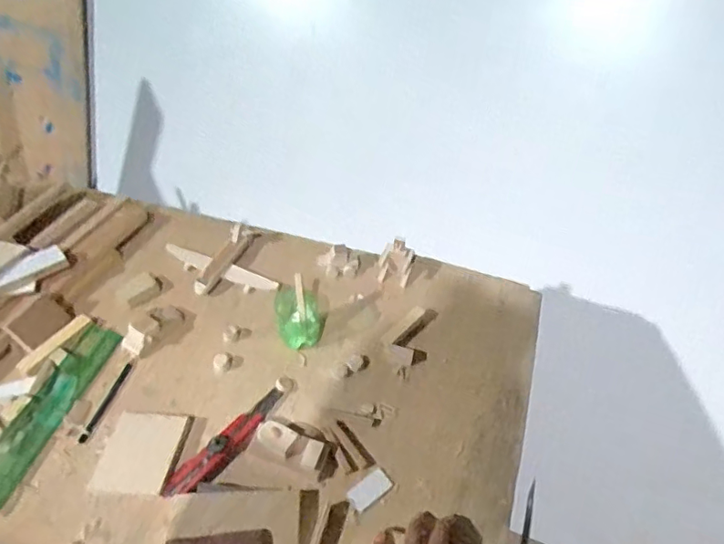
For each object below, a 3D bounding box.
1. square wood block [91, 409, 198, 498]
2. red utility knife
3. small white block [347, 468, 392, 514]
[{"bbox_3d":[-0.260,0.212,0.648,0.092,0.010,0.100,3,47,6],"label":"square wood block"},{"bbox_3d":[-0.158,0.203,0.655,0.037,0.011,0.169,34,57,30],"label":"red utility knife"},{"bbox_3d":[0.009,0.247,0.624,0.050,0.004,0.026,-32,53,-24],"label":"small white block"}]

